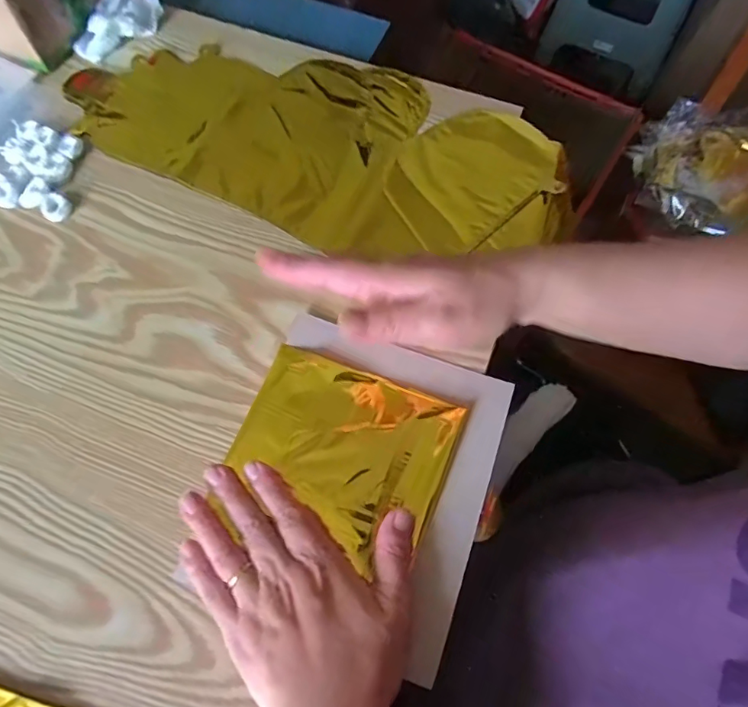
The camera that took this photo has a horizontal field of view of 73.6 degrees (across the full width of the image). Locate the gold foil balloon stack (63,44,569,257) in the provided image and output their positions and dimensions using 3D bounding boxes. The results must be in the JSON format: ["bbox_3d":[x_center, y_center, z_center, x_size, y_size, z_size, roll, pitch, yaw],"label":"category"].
[{"bbox_3d":[-0.051,-0.191,0.440,0.429,0.010,0.192,23,68,9],"label":"gold foil balloon stack"}]

